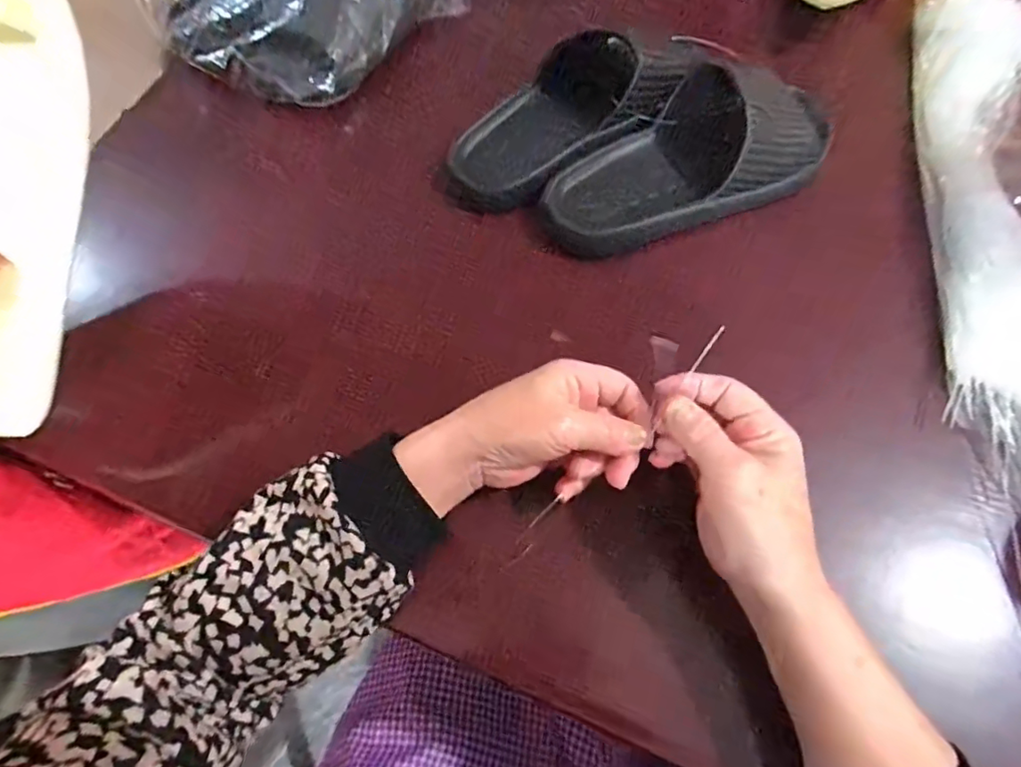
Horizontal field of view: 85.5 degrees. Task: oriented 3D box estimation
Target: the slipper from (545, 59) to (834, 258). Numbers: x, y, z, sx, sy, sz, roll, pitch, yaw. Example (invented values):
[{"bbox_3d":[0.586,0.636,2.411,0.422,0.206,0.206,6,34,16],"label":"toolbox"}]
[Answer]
[{"bbox_3d":[0.142,-0.182,0.455,0.240,0.072,0.106,-26,69,-9],"label":"slipper"}]

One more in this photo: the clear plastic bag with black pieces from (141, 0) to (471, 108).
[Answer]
[{"bbox_3d":[-0.175,-0.418,0.566,0.210,0.086,0.333,34,72,15],"label":"clear plastic bag with black pieces"}]

